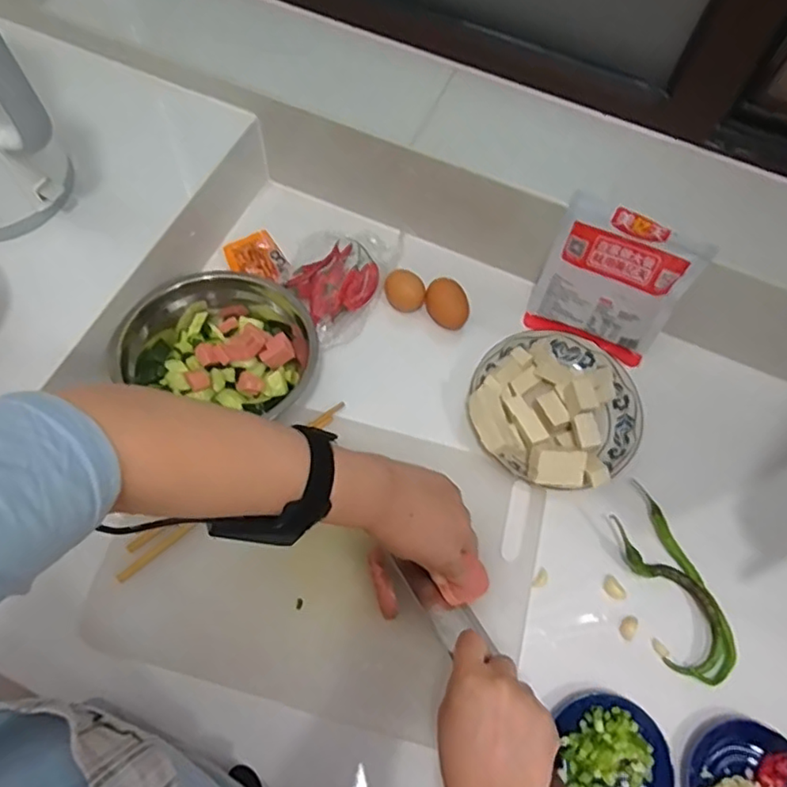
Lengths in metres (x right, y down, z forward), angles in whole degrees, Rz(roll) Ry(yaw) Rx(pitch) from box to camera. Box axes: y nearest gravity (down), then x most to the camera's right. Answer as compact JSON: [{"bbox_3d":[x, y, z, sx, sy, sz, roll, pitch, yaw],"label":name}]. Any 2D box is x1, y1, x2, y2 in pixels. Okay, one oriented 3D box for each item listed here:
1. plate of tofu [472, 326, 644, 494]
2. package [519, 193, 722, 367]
[{"bbox_3d":[0.170,0.008,0.615,0.168,0.064,0.178,1,65,-3],"label":"plate of tofu"},{"bbox_3d":[0.229,-0.112,0.636,0.141,0.153,0.023,24,43,8],"label":"package"}]

